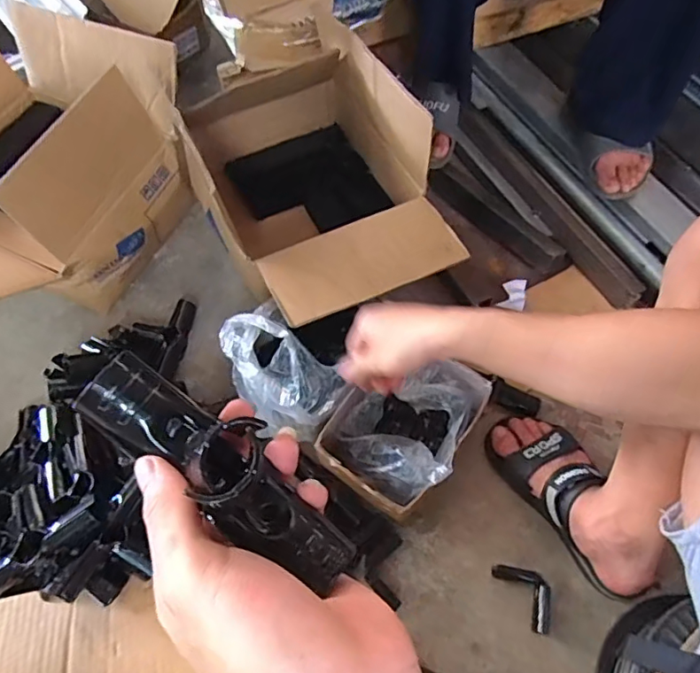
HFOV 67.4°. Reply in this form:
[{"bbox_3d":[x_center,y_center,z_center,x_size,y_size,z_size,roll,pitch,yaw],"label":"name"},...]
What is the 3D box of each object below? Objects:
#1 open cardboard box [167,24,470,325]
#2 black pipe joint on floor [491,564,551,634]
[{"bbox_3d":[-0.063,-0.242,0.808,0.293,0.250,0.491,-21,64,-9],"label":"open cardboard box"},{"bbox_3d":[0.216,0.308,0.633,0.044,0.022,0.088,-32,66,-14],"label":"black pipe joint on floor"}]

